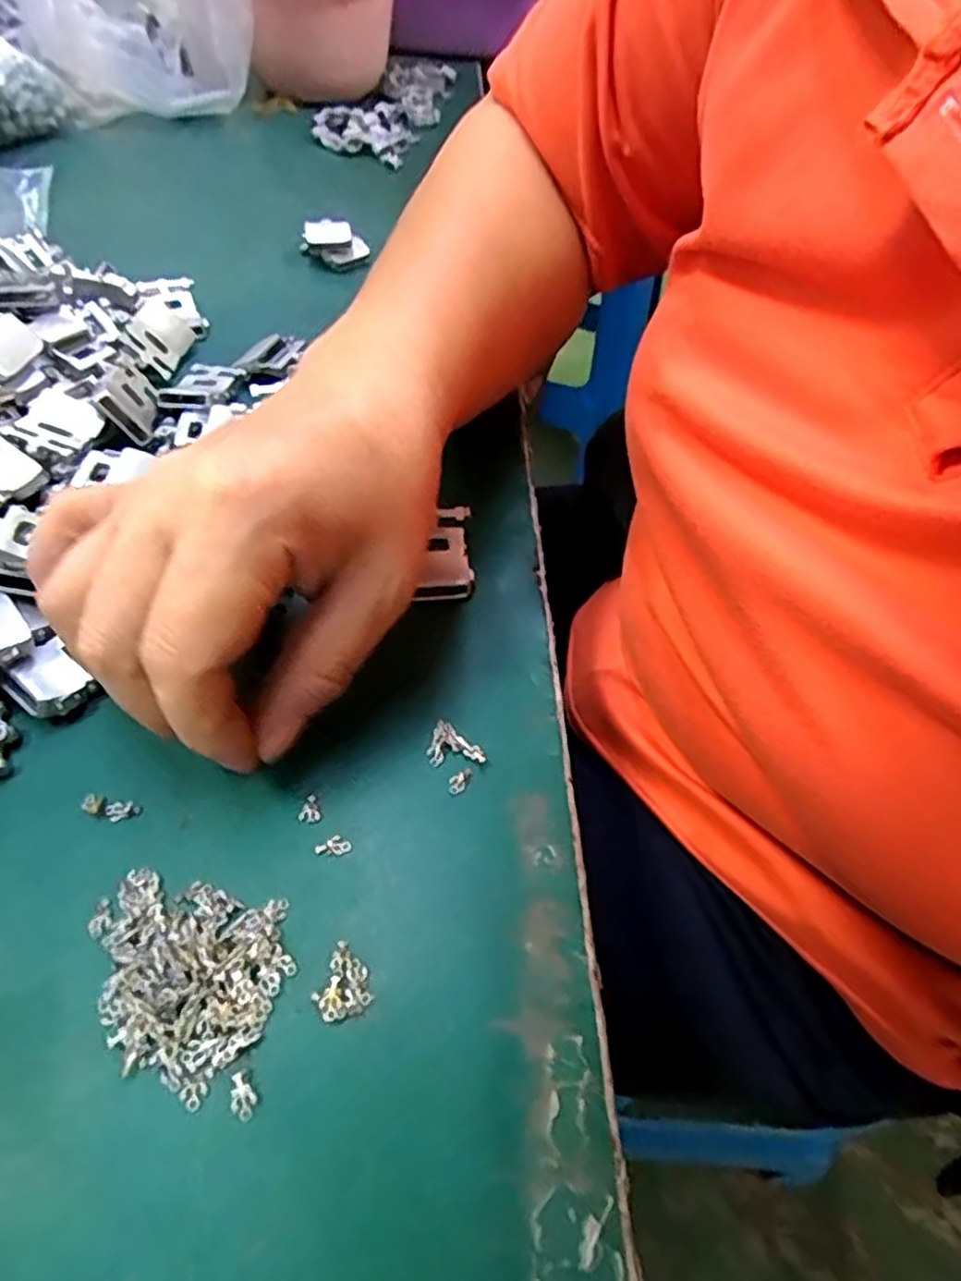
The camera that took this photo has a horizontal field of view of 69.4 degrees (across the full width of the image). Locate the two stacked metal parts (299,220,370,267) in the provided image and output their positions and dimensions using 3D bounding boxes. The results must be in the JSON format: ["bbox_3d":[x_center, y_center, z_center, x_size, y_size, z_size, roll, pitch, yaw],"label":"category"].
[{"bbox_3d":[-0.082,-0.224,0.394,0.035,0.021,0.015,-4,53,-9],"label":"two stacked metal parts"}]

